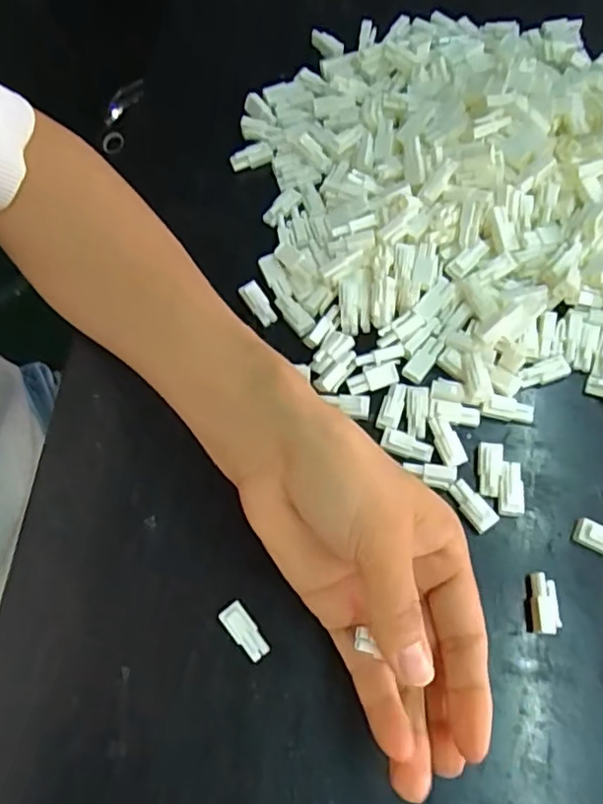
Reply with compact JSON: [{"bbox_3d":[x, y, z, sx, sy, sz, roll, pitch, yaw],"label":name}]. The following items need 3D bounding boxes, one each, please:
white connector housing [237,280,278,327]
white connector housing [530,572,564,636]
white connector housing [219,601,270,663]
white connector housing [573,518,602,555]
[{"bbox_3d":[-0.023,-0.053,0.322,0.011,0.008,0.025,-32,71,-10],"label":"white connector housing"},{"bbox_3d":[0.106,0.088,0.264,0.011,0.010,0.025,1,68,2],"label":"white connector housing"},{"bbox_3d":[-0.024,0.100,0.264,0.011,0.008,0.025,-39,72,-13],"label":"white connector housing"},{"bbox_3d":[0.137,0.063,0.273,0.026,0.009,0.011,24,71,11],"label":"white connector housing"}]

